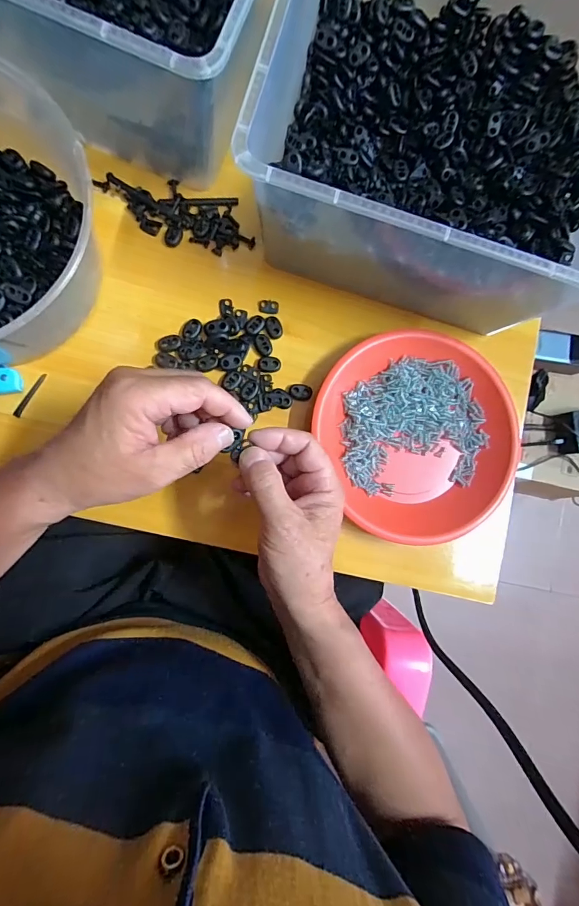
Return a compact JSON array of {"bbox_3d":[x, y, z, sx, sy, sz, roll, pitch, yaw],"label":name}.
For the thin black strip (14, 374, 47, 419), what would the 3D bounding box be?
[{"bbox_3d":[-0.230,-0.051,0.362,0.006,0.004,0.044,28,82,-4],"label":"thin black strip"}]

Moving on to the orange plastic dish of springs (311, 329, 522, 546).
[{"bbox_3d":[0.121,-0.020,0.381,0.174,0.035,0.183,1,85,-8],"label":"orange plastic dish of springs"}]

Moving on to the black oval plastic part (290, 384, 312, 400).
[{"bbox_3d":[0.011,-0.058,0.389,0.021,0.005,0.015,16,83,-6],"label":"black oval plastic part"}]

